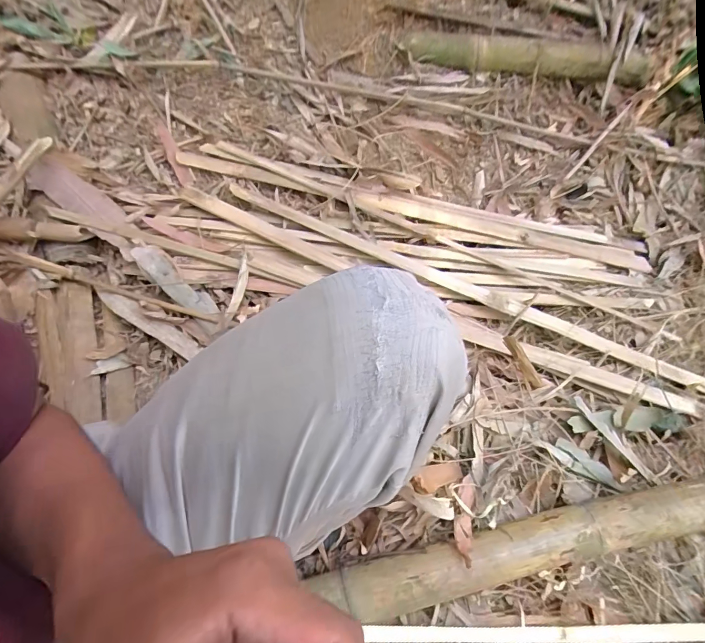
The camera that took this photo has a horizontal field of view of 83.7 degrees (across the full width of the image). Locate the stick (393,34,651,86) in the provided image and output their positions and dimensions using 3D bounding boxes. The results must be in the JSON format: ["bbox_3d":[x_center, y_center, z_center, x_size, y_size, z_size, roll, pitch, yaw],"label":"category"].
[{"bbox_3d":[0.365,-0.559,0.835,0.515,0.059,0.057,6,60,4],"label":"stick"}]

